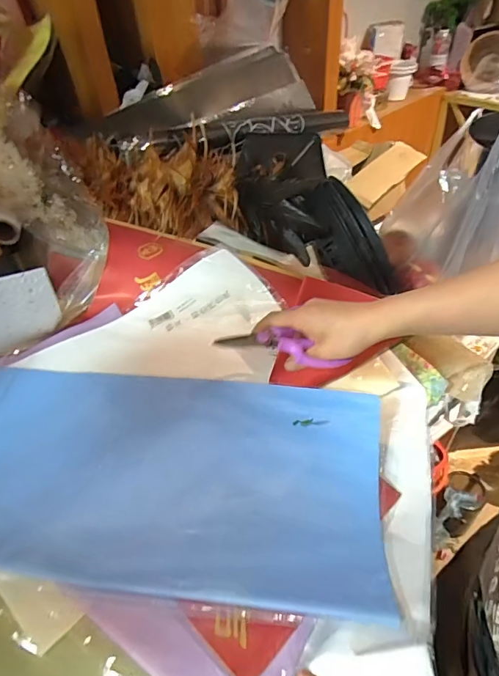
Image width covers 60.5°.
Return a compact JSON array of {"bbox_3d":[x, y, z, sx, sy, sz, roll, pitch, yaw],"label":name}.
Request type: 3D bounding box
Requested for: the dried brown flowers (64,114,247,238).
[{"bbox_3d":[-0.136,-0.240,0.640,0.286,0.103,0.121,14,48,19],"label":"dried brown flowers"}]

